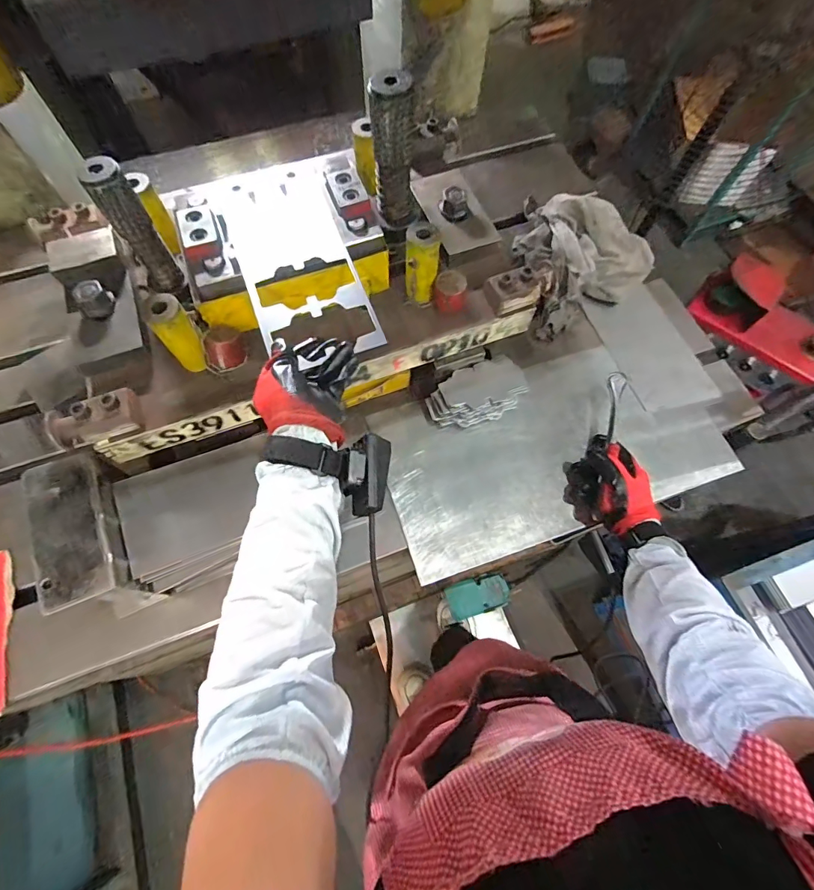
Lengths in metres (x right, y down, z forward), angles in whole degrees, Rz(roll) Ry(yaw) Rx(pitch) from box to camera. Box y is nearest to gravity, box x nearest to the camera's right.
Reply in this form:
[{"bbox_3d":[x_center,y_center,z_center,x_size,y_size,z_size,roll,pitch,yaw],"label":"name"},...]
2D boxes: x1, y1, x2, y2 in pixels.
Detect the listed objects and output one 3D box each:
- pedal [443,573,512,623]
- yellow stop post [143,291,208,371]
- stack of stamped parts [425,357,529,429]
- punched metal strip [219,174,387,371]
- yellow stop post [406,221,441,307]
[{"bbox_3d":[0.204,0.432,1.244,0.189,0.054,0.097,-14,68,-6],"label":"pedal"},{"bbox_3d":[-0.257,-0.125,0.492,0.040,0.084,0.043,-33,71,-13],"label":"yellow stop post"},{"bbox_3d":[0.102,-0.071,0.639,0.140,0.067,0.073,-24,69,-10],"label":"stack of stamped parts"},{"bbox_3d":[-0.126,-0.206,0.496,0.122,0.006,0.268,-19,69,-8],"label":"punched metal strip"},{"bbox_3d":[0.019,-0.219,0.535,0.039,0.100,0.030,5,67,2],"label":"yellow stop post"}]

